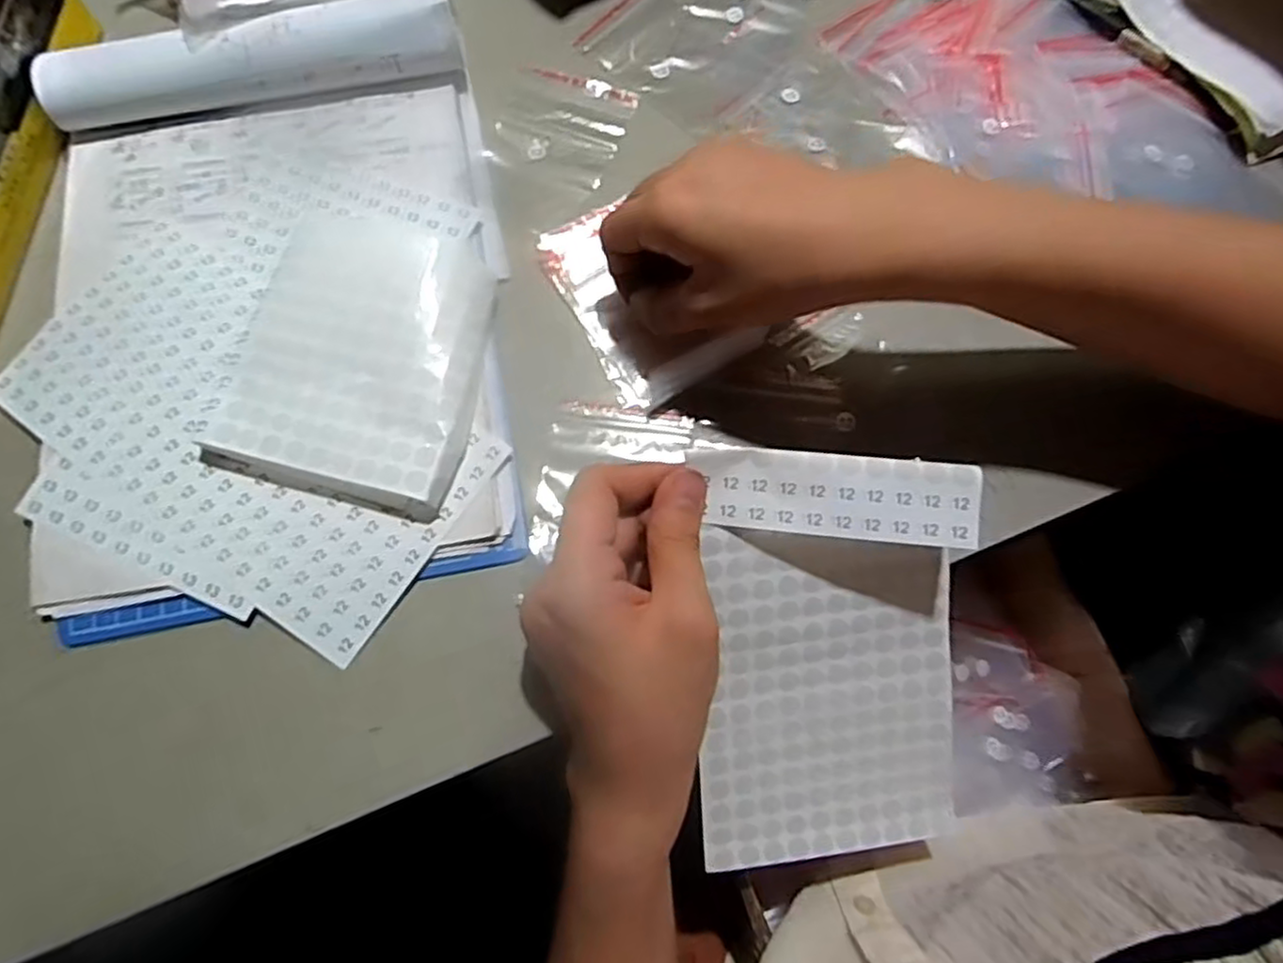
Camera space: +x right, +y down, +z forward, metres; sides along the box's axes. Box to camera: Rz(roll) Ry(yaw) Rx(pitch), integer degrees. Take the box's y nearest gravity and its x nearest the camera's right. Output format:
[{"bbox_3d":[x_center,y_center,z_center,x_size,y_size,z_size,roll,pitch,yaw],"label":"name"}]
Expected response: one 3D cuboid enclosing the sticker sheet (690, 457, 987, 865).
[{"bbox_3d":[0.086,0.080,0.321,0.117,0.028,0.191,-5,104,-8],"label":"sticker sheet"}]

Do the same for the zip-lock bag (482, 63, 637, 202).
[{"bbox_3d":[-0.047,-0.203,0.414,0.071,0.005,0.076,18,73,6],"label":"zip-lock bag"}]

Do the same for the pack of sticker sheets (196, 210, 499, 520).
[{"bbox_3d":[-0.134,-0.068,0.346,0.117,0.023,0.149,12,73,4],"label":"pack of sticker sheets"}]

